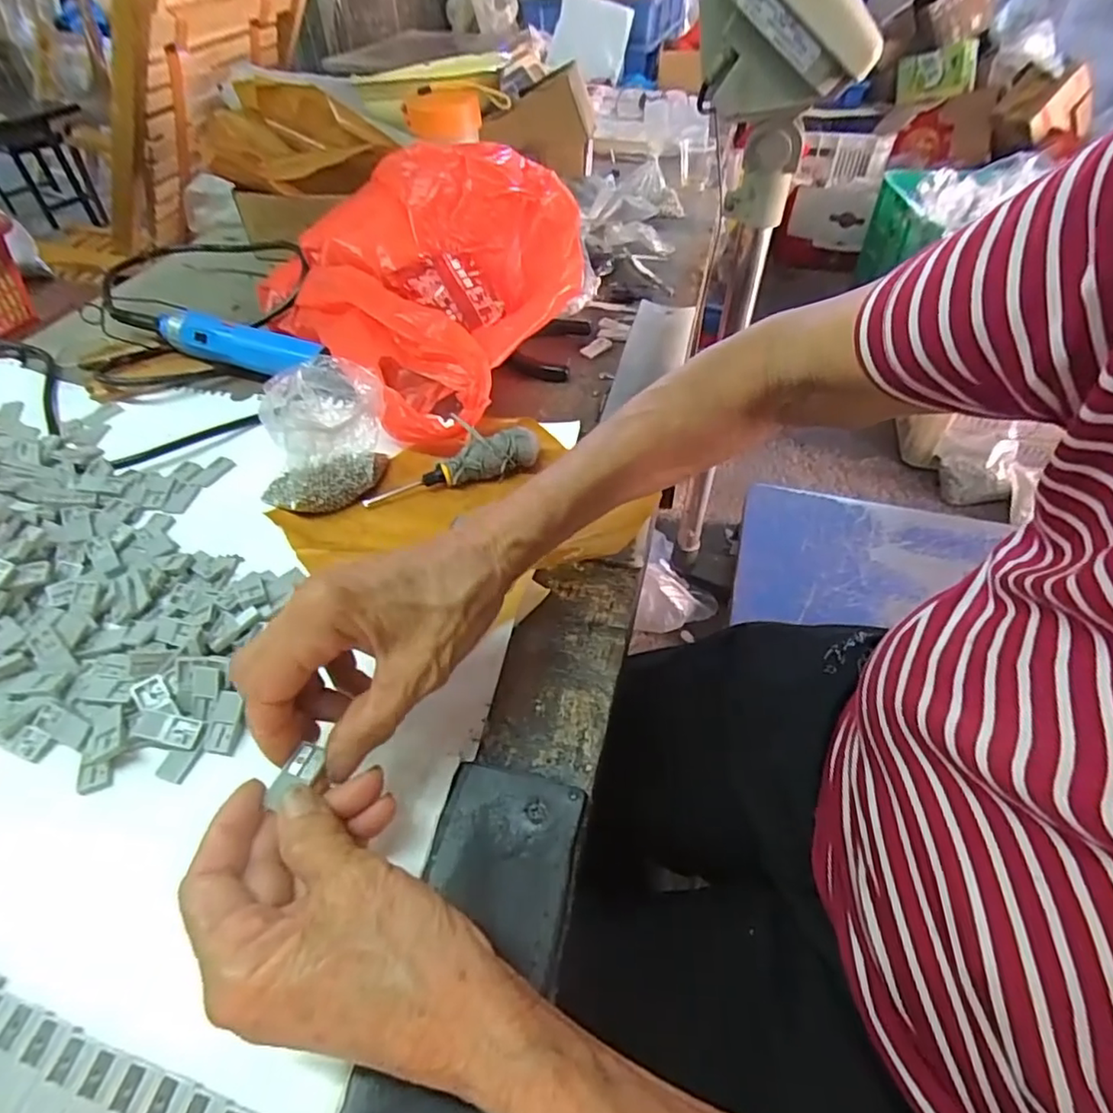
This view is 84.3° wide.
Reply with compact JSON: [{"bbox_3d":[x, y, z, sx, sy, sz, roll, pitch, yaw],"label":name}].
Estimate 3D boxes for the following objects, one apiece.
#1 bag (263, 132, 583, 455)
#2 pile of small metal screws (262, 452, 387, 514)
[{"bbox_3d":[-0.095,-0.235,0.514,0.244,0.107,0.307,-31,53,-24],"label":"bag"},{"bbox_3d":[-0.151,-0.051,0.412,0.079,0.017,0.042,-29,53,-23],"label":"pile of small metal screws"}]

